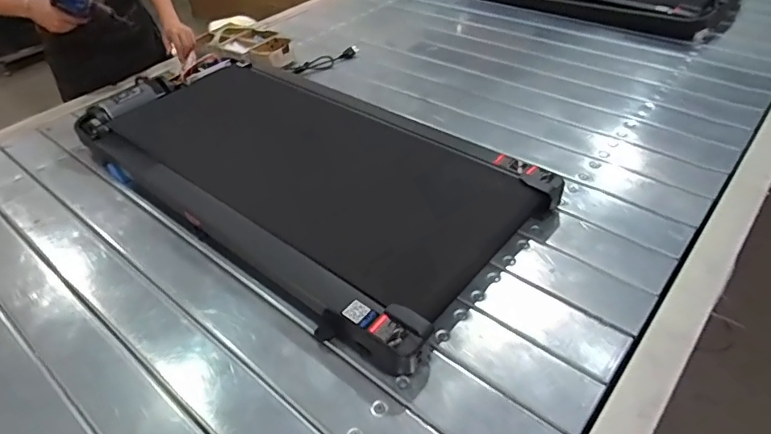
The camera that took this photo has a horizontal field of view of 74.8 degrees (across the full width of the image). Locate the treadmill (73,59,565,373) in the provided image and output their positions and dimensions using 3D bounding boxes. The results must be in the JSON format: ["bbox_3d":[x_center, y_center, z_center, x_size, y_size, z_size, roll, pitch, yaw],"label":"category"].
[{"bbox_3d":[-0.221,-0.128,1.092,1.037,0.120,0.492,26,50,32],"label":"treadmill"}]

